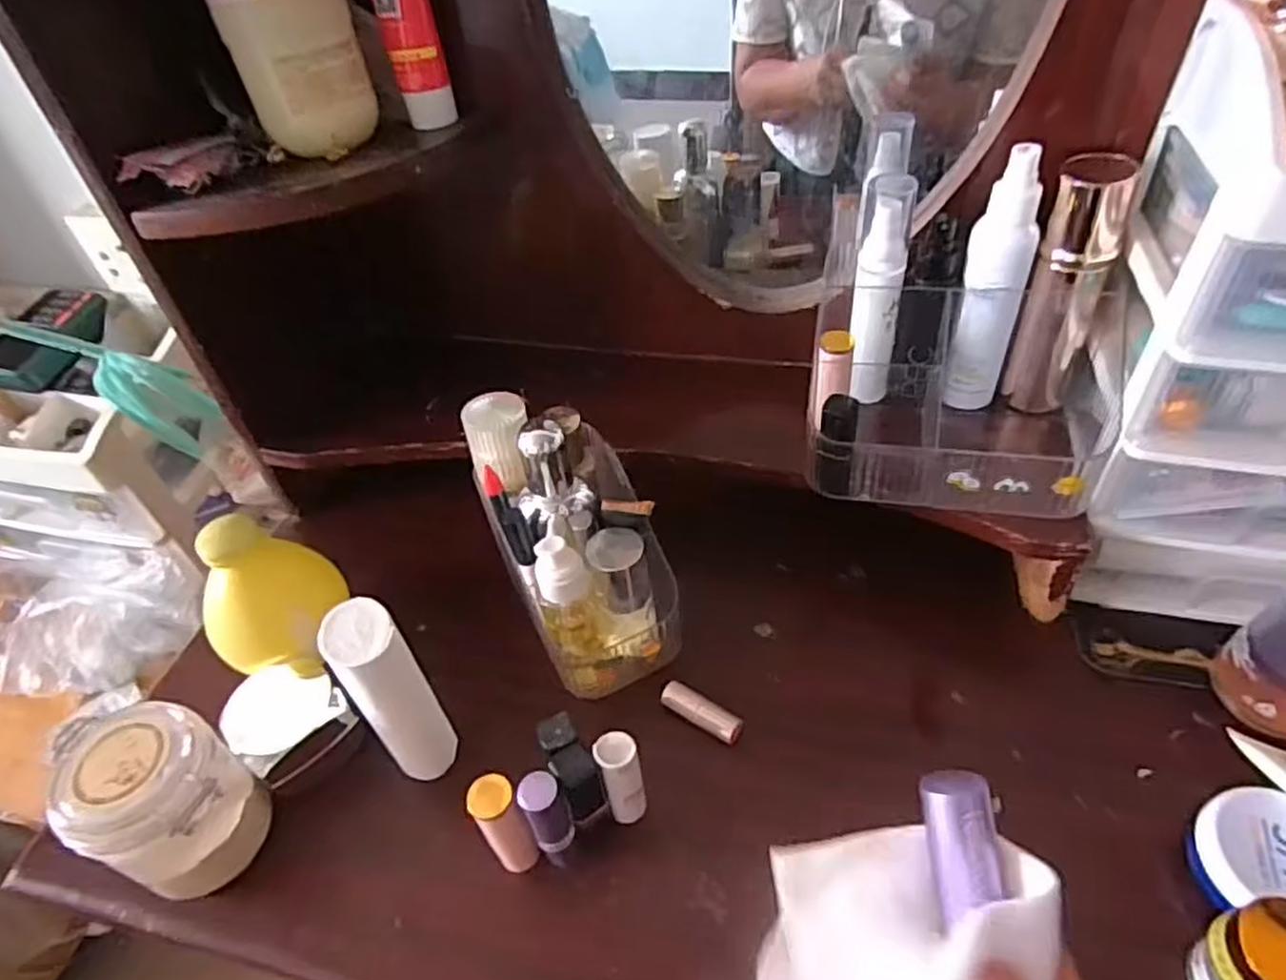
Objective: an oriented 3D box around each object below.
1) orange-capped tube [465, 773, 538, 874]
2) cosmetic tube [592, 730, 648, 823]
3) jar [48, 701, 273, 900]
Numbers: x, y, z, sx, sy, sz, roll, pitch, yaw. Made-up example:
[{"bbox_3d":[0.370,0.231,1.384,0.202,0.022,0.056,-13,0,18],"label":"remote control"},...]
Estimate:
[{"bbox_3d":[-0.074,0.184,0.405,0.022,0.086,0.023,-30,50,-21],"label":"orange-capped tube"},{"bbox_3d":[-0.011,0.164,0.418,0.022,0.077,0.022,-3,46,3],"label":"cosmetic tube"},{"bbox_3d":[-0.265,0.174,0.414,0.082,0.103,0.070,15,50,20],"label":"jar"}]

